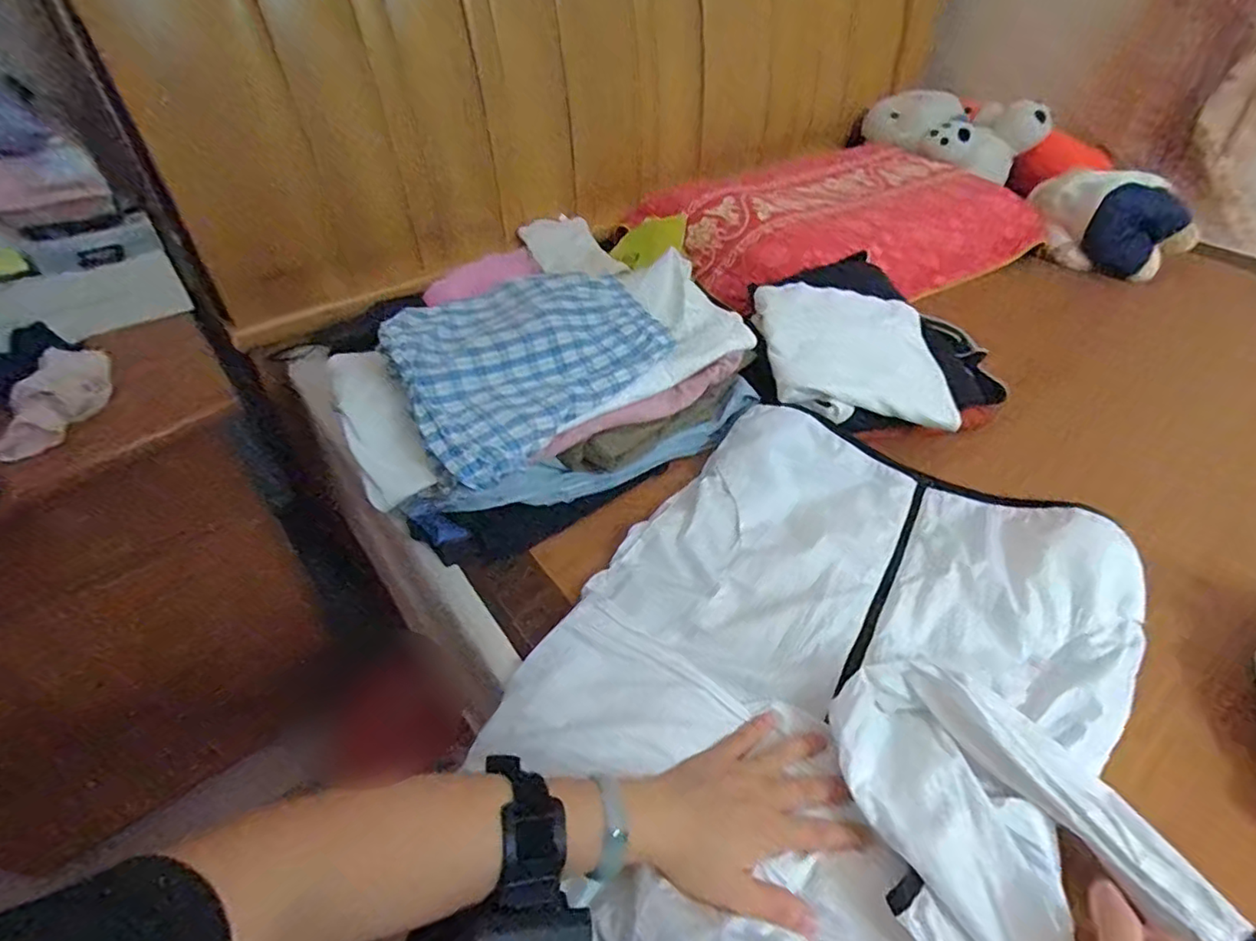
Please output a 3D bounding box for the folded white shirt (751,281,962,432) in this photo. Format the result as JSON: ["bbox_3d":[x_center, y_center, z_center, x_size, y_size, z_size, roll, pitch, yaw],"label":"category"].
[{"bbox_3d":[0.252,-0.139,0.696,0.195,0.061,0.201,-2,44,-4],"label":"folded white shirt"}]

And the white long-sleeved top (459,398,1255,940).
[{"bbox_3d":[0.165,0.150,0.471,0.406,0.063,0.488,25,49,23],"label":"white long-sleeved top"}]

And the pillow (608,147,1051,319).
[{"bbox_3d":[0.343,-0.414,0.997,0.599,0.095,0.376,-22,49,-22],"label":"pillow"}]

